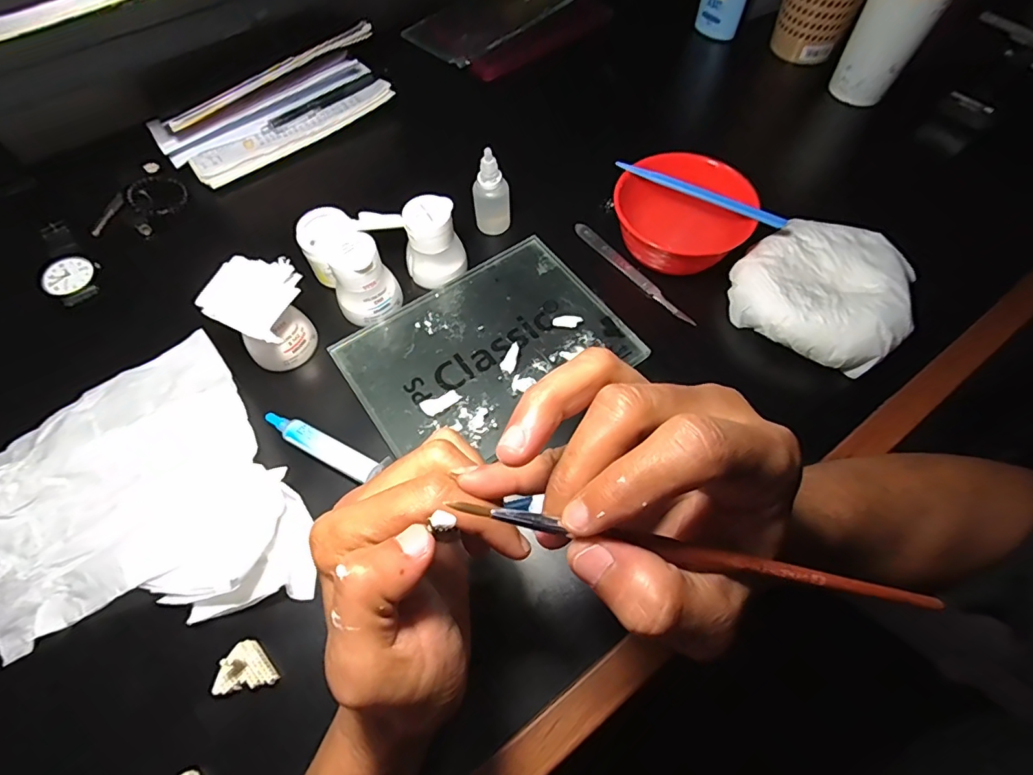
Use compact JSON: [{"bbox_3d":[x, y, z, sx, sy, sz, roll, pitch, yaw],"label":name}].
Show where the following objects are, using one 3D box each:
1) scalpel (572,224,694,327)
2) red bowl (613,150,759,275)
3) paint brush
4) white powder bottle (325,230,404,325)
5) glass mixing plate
[{"bbox_3d":[0.098,-0.099,0.427,0.012,0.008,0.139,-35,67,-17],"label":"scalpel"},{"bbox_3d":[0.136,-0.141,0.416,0.107,0.050,0.097,22,65,12],"label":"red bowl"},{"bbox_3d":[0.071,0.058,0.167,0.154,0.008,0.005,13,63,-5],"label":"paint brush"},{"bbox_3d":[-0.119,-0.084,0.387,0.049,0.059,0.044,-24,65,-12],"label":"white powder bottle"},{"bbox_3d":[-0.023,-0.032,0.386,0.198,0.009,0.147,-35,67,-17],"label":"glass mixing plate"}]

